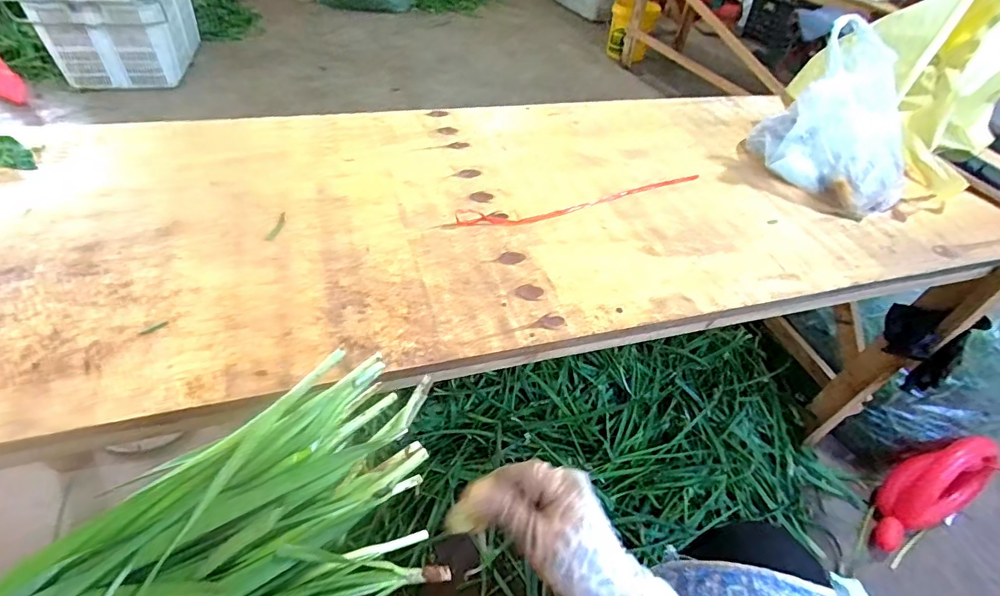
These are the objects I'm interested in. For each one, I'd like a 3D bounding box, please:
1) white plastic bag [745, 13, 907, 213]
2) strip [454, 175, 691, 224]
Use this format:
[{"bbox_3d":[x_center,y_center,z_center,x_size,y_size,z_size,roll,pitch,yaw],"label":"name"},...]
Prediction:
[{"bbox_3d":[0.435,-0.225,0.602,0.111,0.154,0.187,-23,52,-25],"label":"white plastic bag"},{"bbox_3d":[0.106,-0.116,0.563,0.323,0.012,0.039,-13,48,-17],"label":"strip"}]

